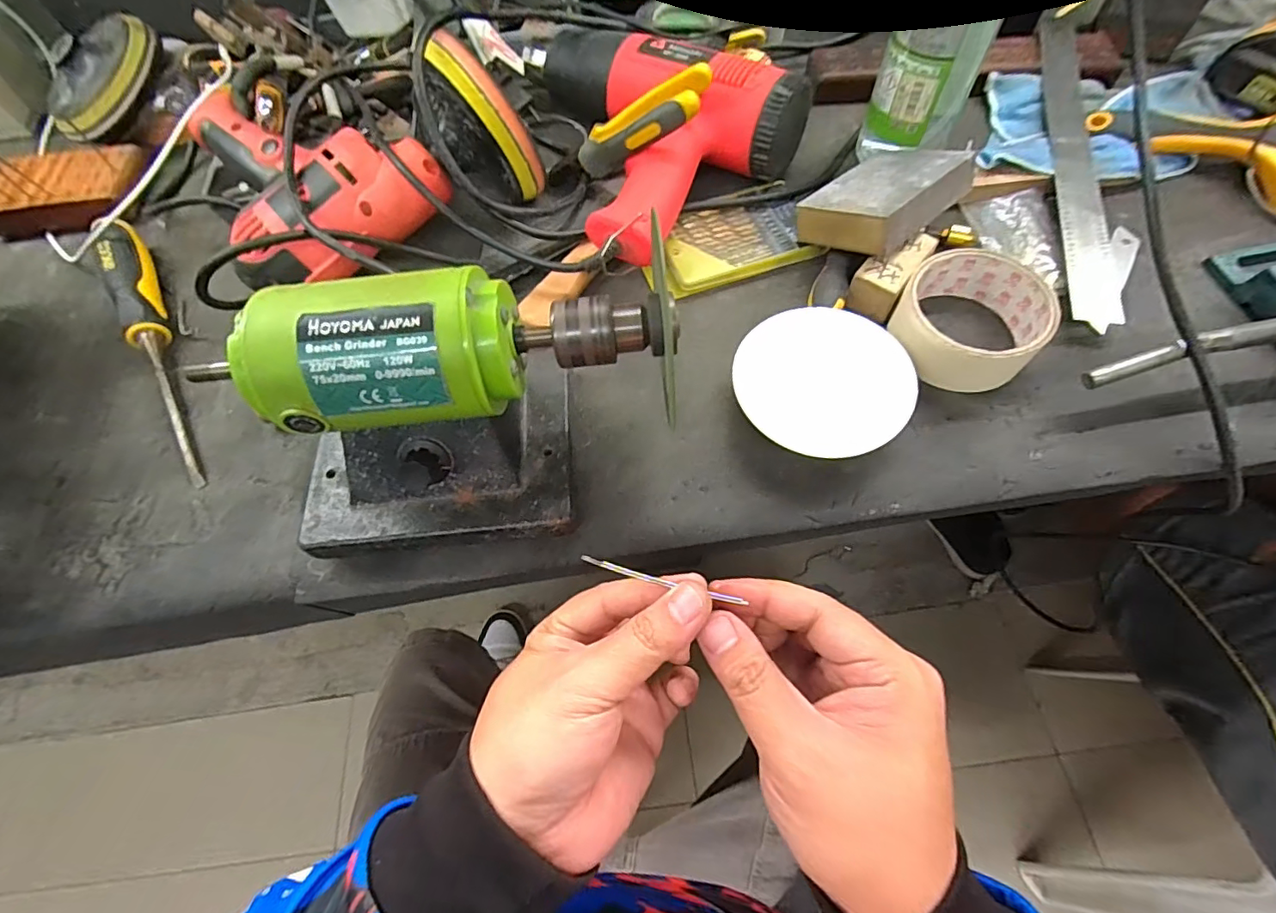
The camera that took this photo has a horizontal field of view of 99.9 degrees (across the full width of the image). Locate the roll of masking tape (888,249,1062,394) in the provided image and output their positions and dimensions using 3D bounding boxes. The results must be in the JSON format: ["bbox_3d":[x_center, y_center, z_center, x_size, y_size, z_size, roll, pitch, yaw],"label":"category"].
[{"bbox_3d":[0.208,-0.083,0.341,0.085,0.034,0.099,27,69,15],"label":"roll of masking tape"}]

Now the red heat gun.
[{"bbox_3d":[-0.012,-0.264,0.414,0.184,0.068,0.222,-42,71,-13],"label":"red heat gun"}]

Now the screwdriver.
[{"bbox_3d":[-0.344,-0.080,0.380,0.027,0.026,0.239,-31,69,-10],"label":"screwdriver"}]

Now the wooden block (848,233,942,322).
[{"bbox_3d":[0.172,-0.126,0.365,0.031,0.024,0.063,34,73,16],"label":"wooden block"}]

